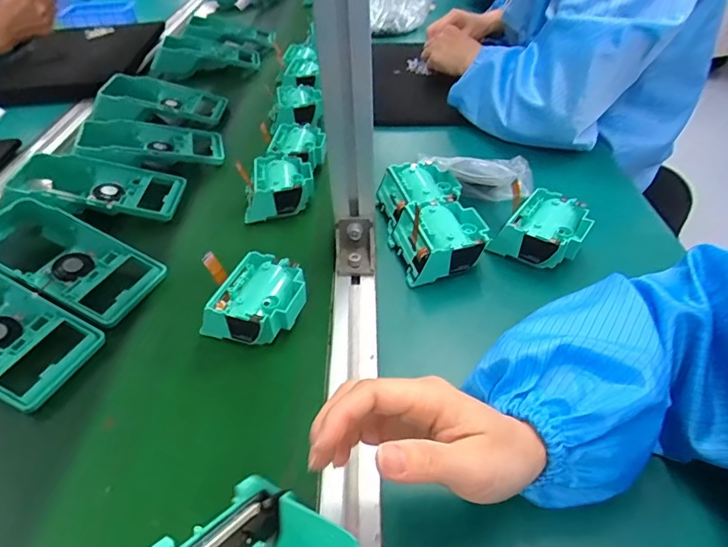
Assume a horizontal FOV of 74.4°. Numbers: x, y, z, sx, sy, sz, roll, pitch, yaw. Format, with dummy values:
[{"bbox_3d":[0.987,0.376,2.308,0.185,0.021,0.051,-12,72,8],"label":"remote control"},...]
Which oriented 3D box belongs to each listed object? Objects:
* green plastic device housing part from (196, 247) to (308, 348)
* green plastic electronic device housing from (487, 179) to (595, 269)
[{"bbox_3d":[-0.093,0.020,0.407,0.081,0.049,0.075,14,47,18],"label":"green plastic device housing part"},{"bbox_3d":[0.169,-0.040,0.457,0.076,0.046,0.074,24,50,26],"label":"green plastic electronic device housing"}]

